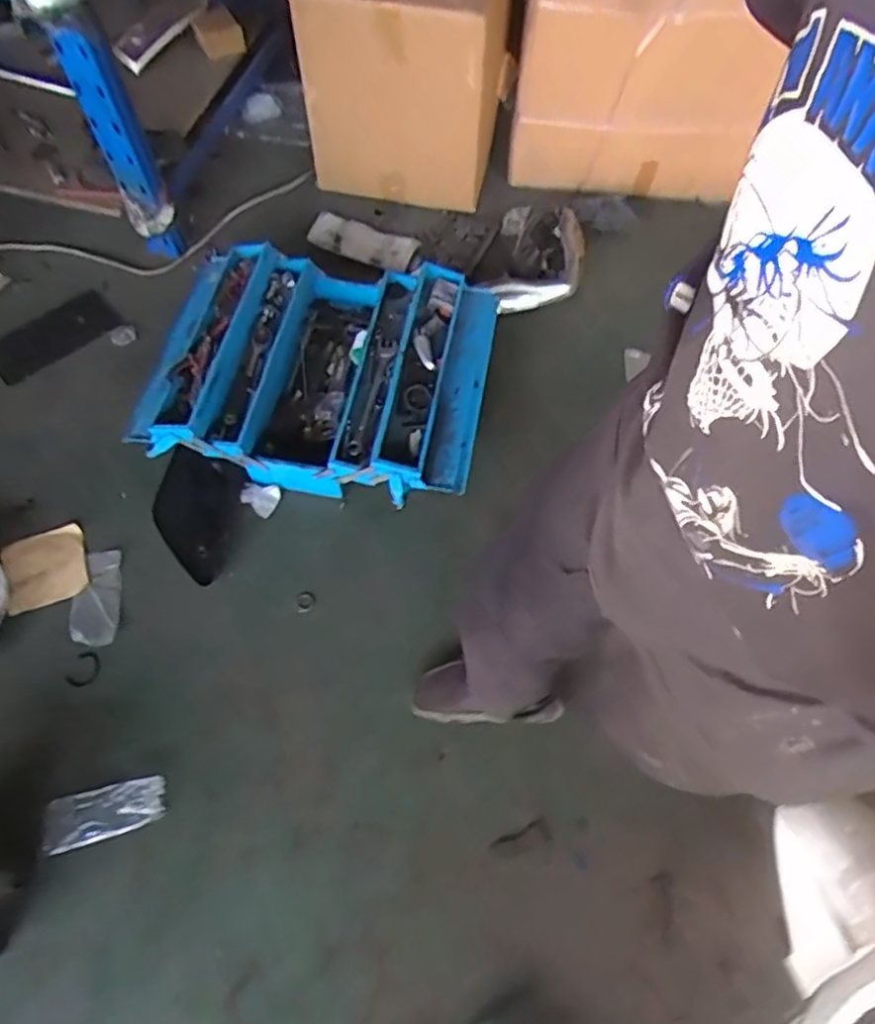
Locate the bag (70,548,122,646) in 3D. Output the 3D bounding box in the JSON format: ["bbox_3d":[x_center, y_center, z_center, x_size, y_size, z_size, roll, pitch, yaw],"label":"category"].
[{"bbox_3d":[-0.657,0.161,1.271,0.082,0.007,0.187,-1,63,-1],"label":"bag"}]

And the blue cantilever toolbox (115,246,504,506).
[{"bbox_3d":[-0.236,-0.323,1.438,0.676,0.186,0.564,8,63,4],"label":"blue cantilever toolbox"}]

